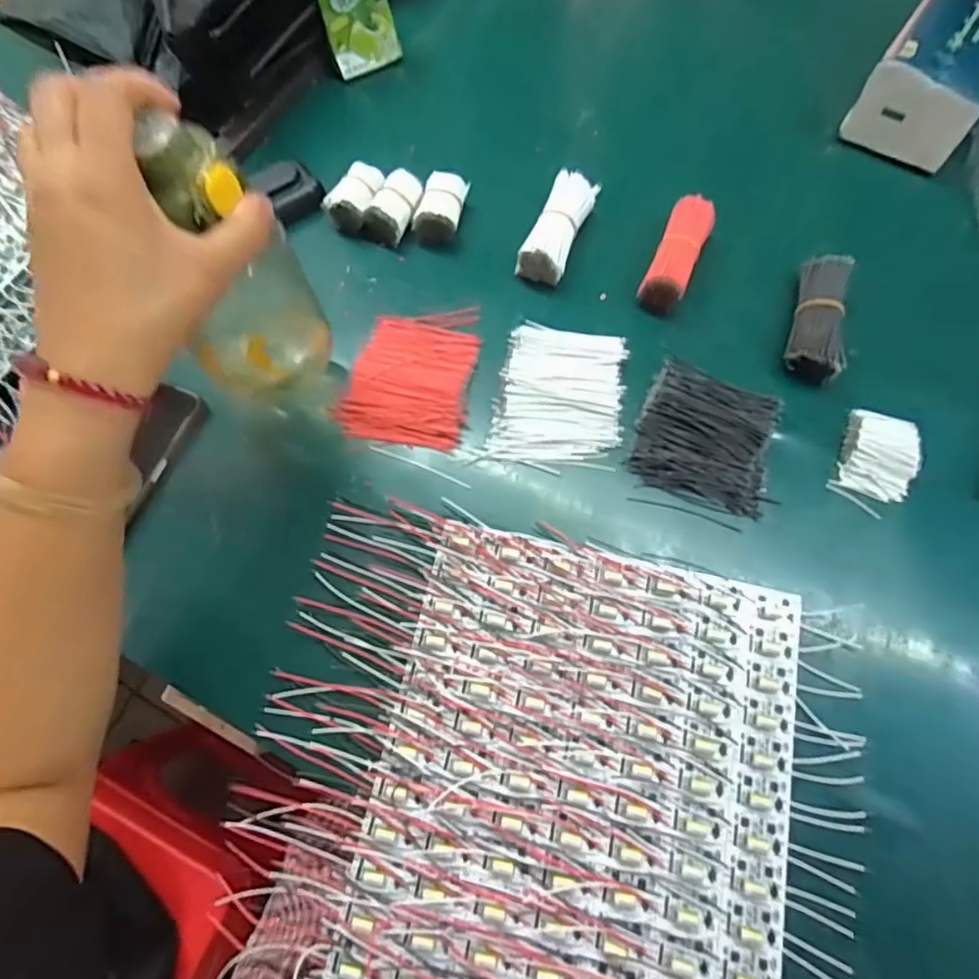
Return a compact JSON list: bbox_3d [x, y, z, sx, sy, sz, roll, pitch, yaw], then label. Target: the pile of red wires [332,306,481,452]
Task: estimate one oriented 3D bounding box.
[{"bbox_3d":[-0.061,-0.092,0.449,0.094,0.015,0.122,9,77,4],"label":"pile of red wires"}]

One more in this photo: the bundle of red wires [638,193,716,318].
[{"bbox_3d":[0.150,-0.187,0.464,0.034,0.029,0.092,23,78,7],"label":"bundle of red wires"}]

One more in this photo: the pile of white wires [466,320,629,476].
[{"bbox_3d":[0.054,-0.071,0.439,0.094,0.012,0.120,12,77,5],"label":"pile of white wires"}]

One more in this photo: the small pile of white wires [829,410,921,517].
[{"bbox_3d":[0.277,-0.019,0.415,0.049,0.012,0.073,23,78,7],"label":"small pile of white wires"}]

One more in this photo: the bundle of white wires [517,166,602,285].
[{"bbox_3d":[0.056,-0.213,0.475,0.038,0.035,0.089,23,78,7],"label":"bundle of white wires"}]

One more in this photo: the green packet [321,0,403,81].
[{"bbox_3d":[-0.115,-0.424,0.518,0.064,0.085,0.022,-29,55,-11],"label":"green packet"}]

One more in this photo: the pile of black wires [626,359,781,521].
[{"bbox_3d":[0.160,-0.041,0.424,0.098,0.017,0.104,17,77,6],"label":"pile of black wires"}]

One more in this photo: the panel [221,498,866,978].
[{"bbox_3d":[0.036,0.170,0.352,0.354,0.021,0.282,13,74,6],"label":"panel"}]

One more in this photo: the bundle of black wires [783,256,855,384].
[{"bbox_3d":[0.251,-0.130,0.439,0.039,0.031,0.091,16,77,6],"label":"bundle of black wires"}]

